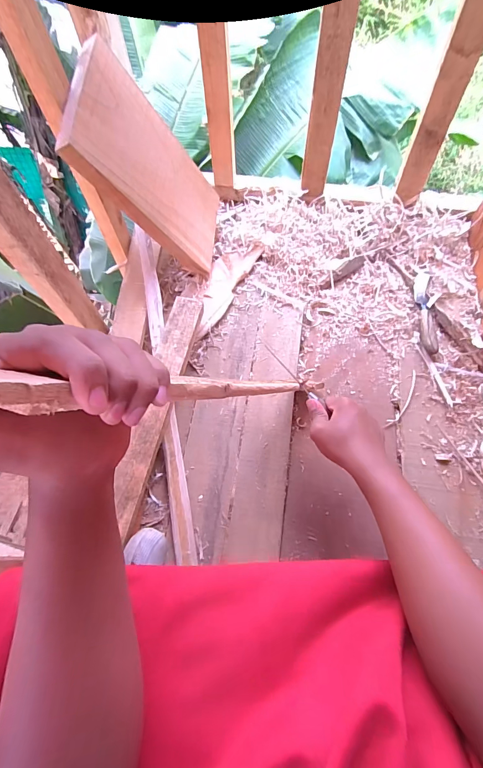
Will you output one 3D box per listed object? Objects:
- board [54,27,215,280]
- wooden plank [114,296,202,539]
[{"bbox_3d":[-0.144,-0.357,0.611,0.025,0.326,0.208,-4,72,29],"label":"board"},{"bbox_3d":[-0.134,0.025,0.563,0.050,0.022,0.392,9,66,8],"label":"wooden plank"}]

